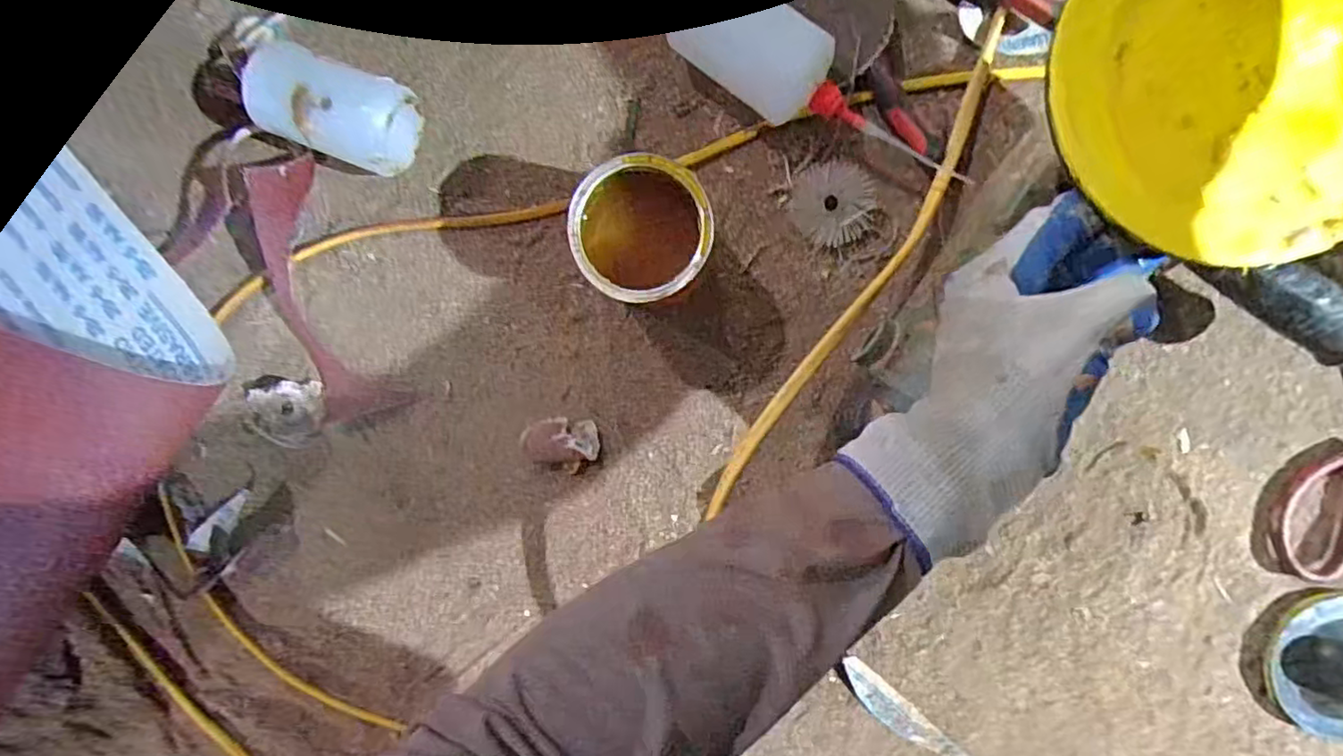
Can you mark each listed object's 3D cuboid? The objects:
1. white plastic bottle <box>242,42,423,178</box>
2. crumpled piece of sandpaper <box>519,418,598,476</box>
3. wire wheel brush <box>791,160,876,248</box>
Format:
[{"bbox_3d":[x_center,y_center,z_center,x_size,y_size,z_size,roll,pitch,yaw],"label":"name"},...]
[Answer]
[{"bbox_3d":[-0.198,-0.158,0.397,0.092,0.053,0.051,20,92,3],"label":"white plastic bottle"},{"bbox_3d":[-0.070,0.042,0.413,0.047,0.010,0.032,4,91,4],"label":"crumpled piece of sandpaper"},{"bbox_3d":[0.098,-0.105,0.399,0.048,0.010,0.050,5,91,4],"label":"wire wheel brush"}]

